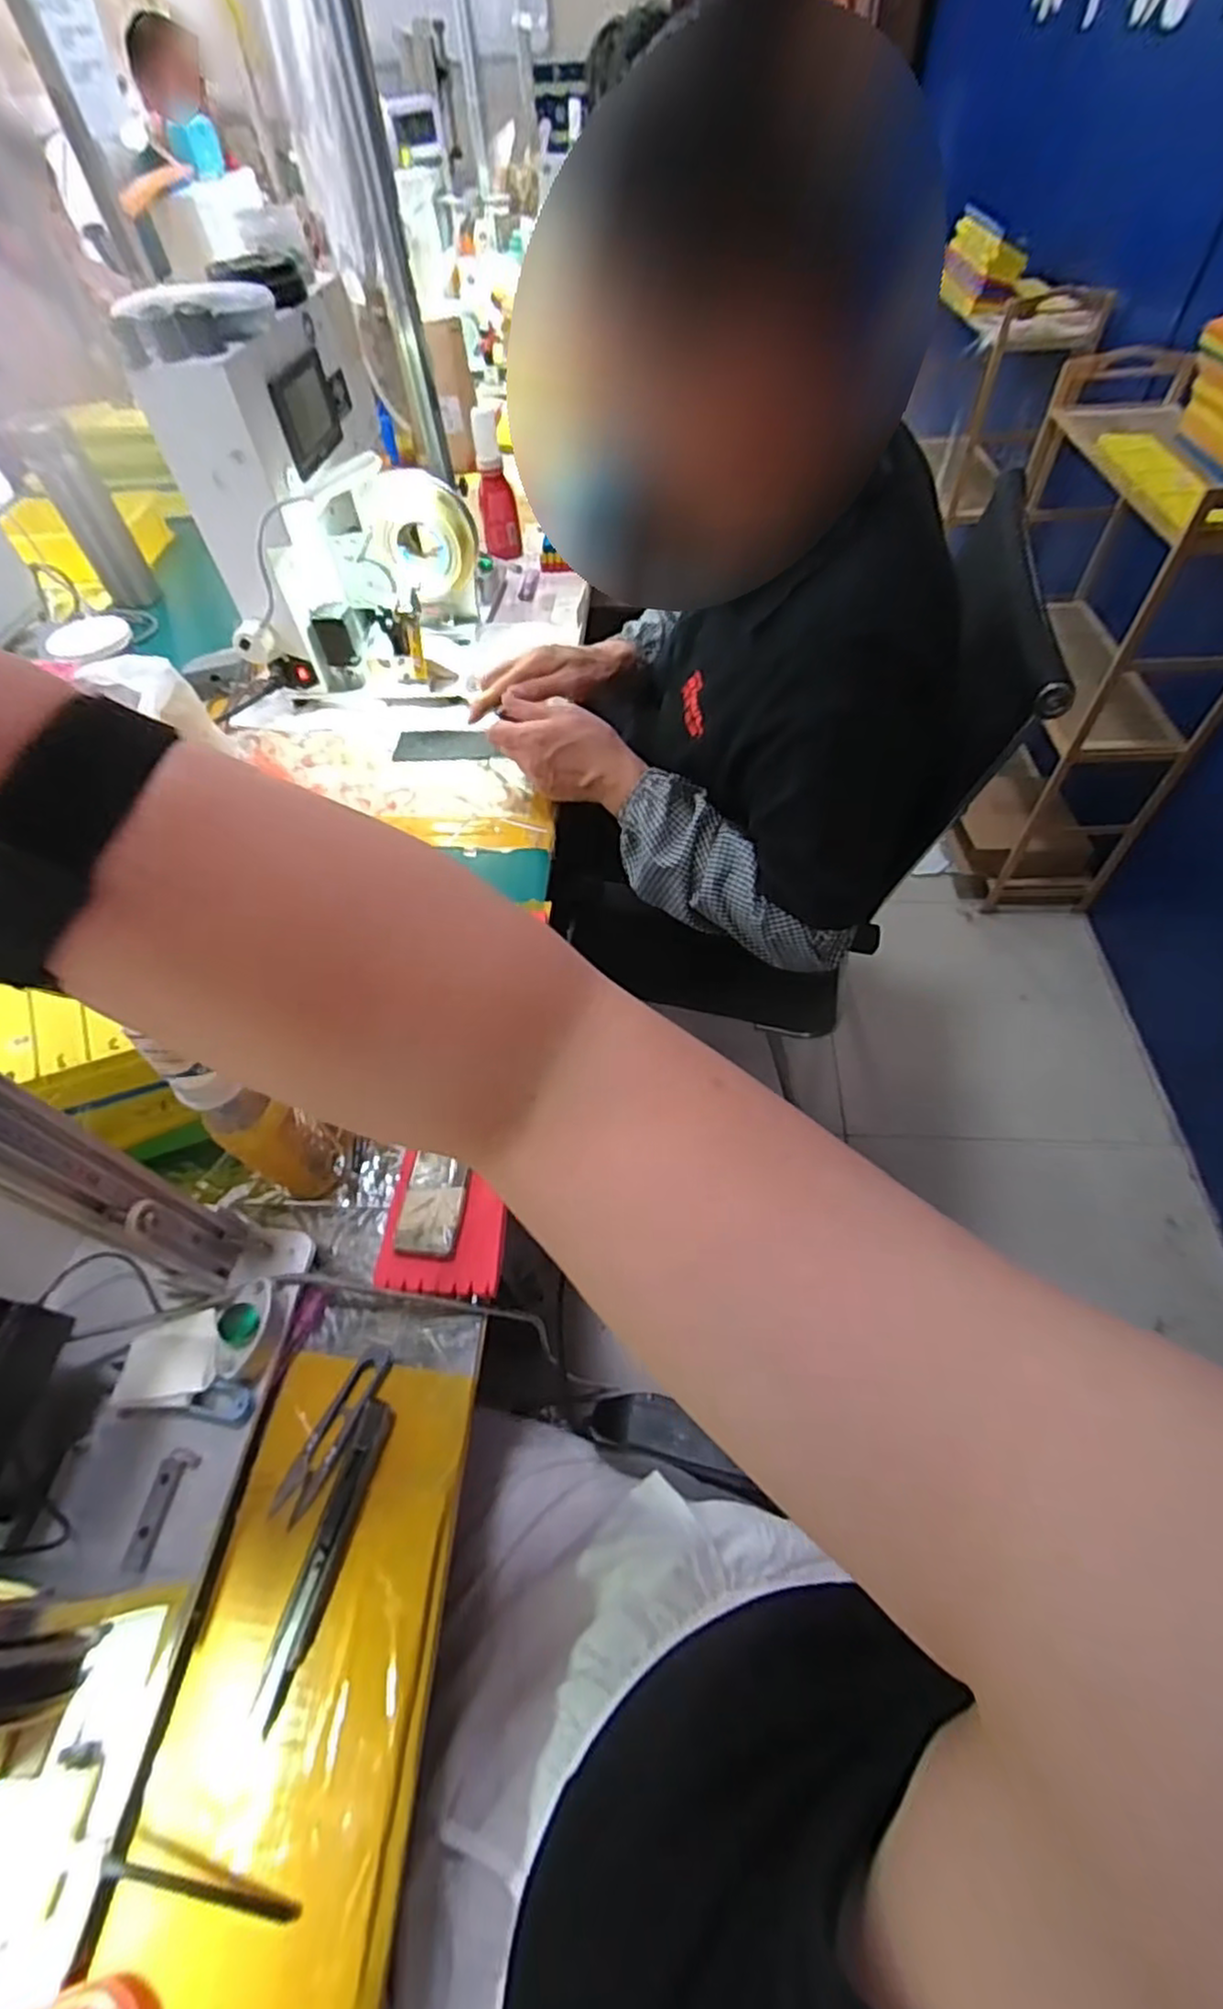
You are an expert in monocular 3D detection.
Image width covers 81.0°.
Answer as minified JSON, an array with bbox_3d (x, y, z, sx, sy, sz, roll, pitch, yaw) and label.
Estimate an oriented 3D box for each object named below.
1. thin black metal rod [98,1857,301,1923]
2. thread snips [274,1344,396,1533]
[{"bbox_3d":[-0.193,0.415,0.335,0.095,0.012,0.010,7,56,8],"label":"thin black metal rod"},{"bbox_3d":[-0.170,0.262,0.441,0.025,0.012,0.099,25,61,19],"label":"thread snips"}]

